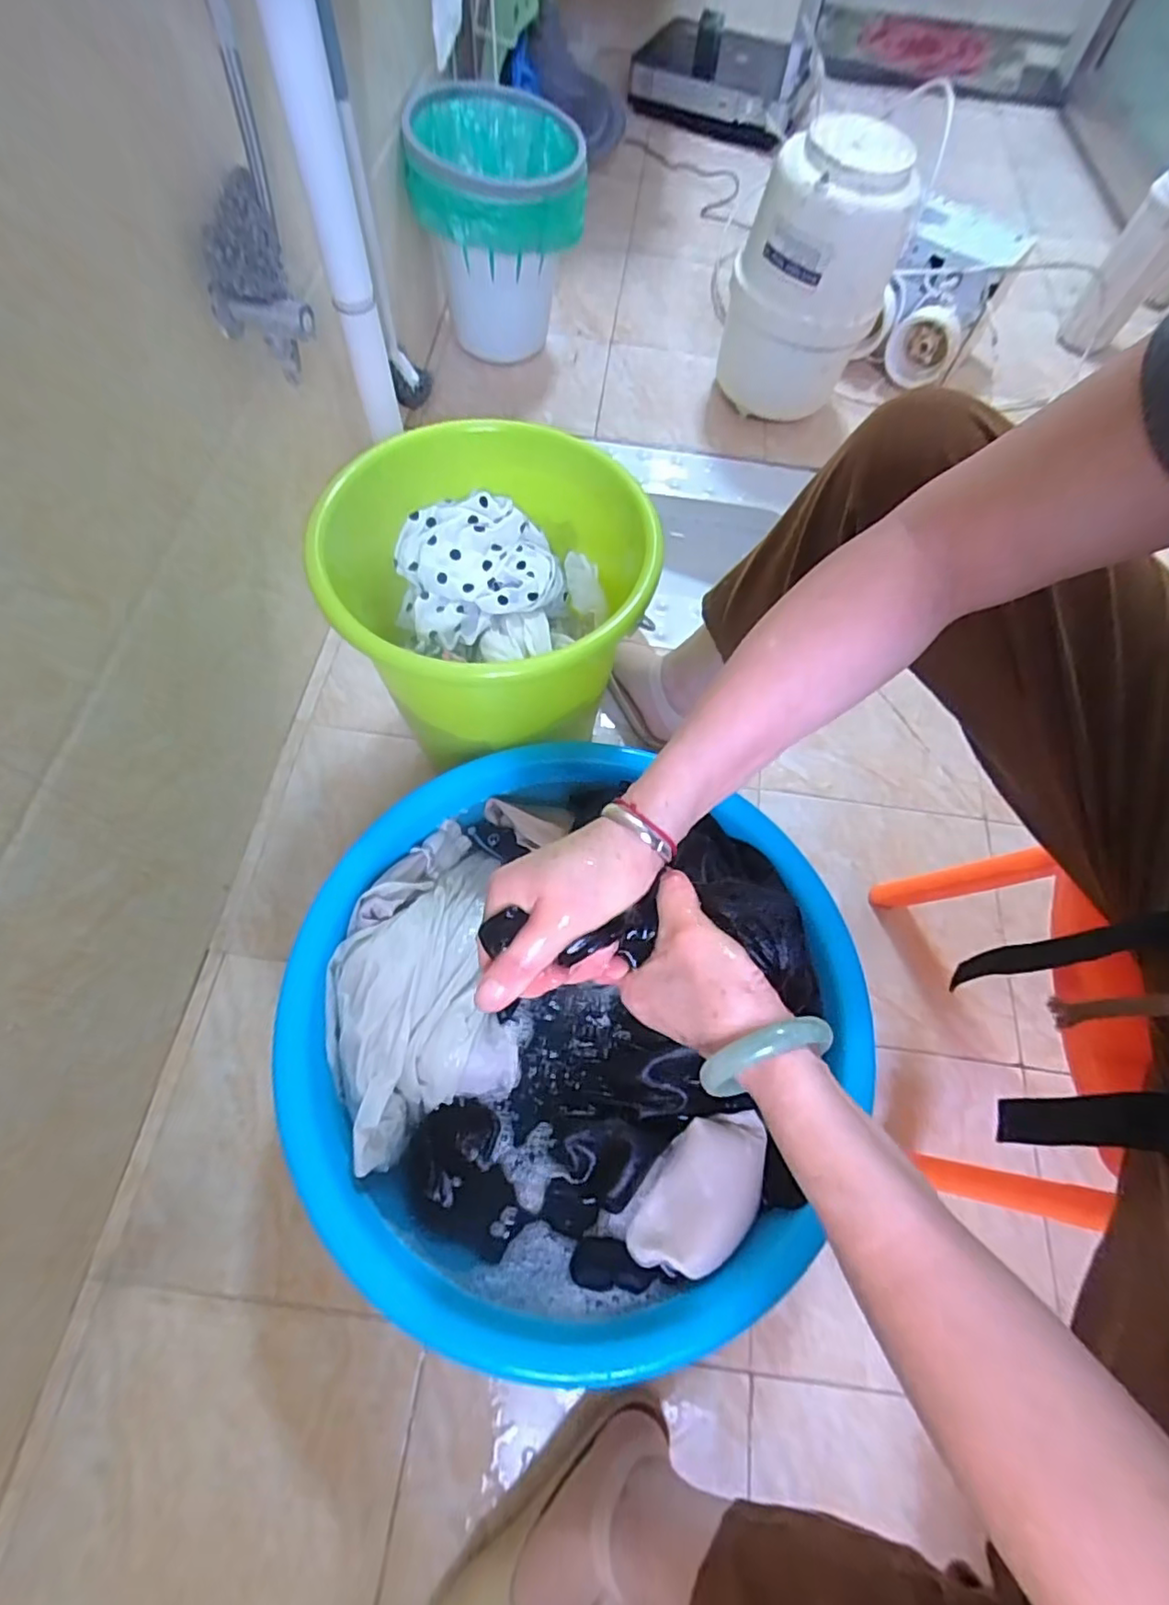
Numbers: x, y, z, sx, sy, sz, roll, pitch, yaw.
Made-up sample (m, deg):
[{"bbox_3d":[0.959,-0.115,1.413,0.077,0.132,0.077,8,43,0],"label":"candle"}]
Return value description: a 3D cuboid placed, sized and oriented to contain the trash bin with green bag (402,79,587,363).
[{"bbox_3d":[-0.137,-0.924,1.047,0.259,0.324,0.279,-1,67,-4],"label":"trash bin with green bag"}]

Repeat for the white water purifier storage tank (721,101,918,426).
[{"bbox_3d":[0.355,-0.812,0.998,0.221,0.358,0.203,22,68,6],"label":"white water purifier storage tank"}]

